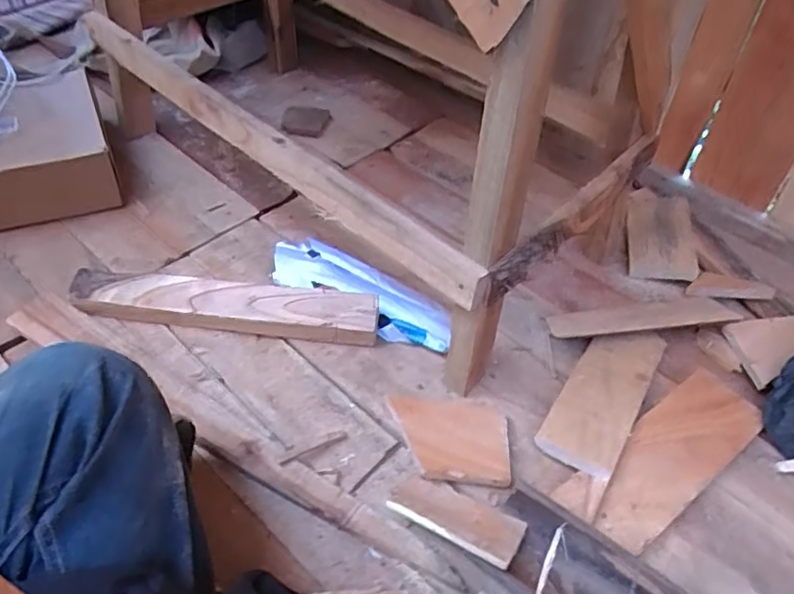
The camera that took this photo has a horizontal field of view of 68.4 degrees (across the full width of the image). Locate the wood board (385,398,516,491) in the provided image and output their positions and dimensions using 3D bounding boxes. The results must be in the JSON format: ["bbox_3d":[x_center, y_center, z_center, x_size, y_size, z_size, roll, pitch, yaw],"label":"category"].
[{"bbox_3d":[0.061,0.157,0.651,0.130,0.025,0.109,3,46,-4],"label":"wood board"}]

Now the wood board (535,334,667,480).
[{"bbox_3d":[0.251,0.110,0.700,0.085,0.014,0.231,28,49,19],"label":"wood board"}]

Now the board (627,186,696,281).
[{"bbox_3d":[0.400,-0.101,0.893,0.094,0.017,0.174,6,55,11],"label":"board"}]

